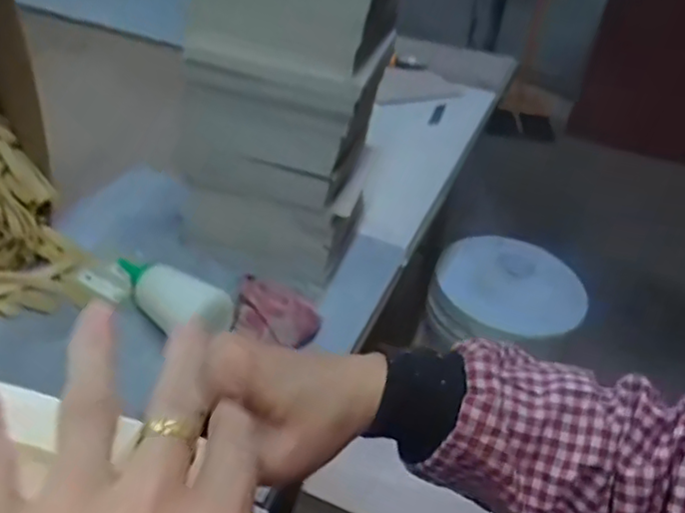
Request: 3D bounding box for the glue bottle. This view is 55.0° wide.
[{"bbox_3d":[-0.185,0.038,0.661,0.158,0.044,0.055,25,39,22],"label":"glue bottle"}]

